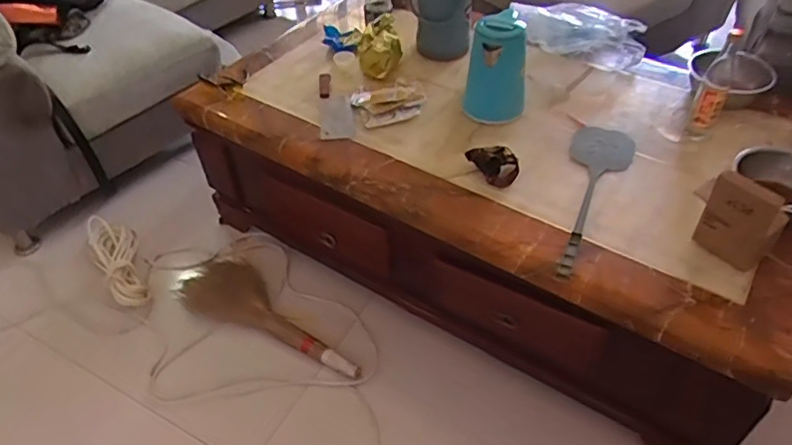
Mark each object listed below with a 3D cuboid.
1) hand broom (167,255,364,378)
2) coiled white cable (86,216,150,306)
[{"bbox_3d":[-0.344,0.248,1.619,0.596,0.045,0.217,24,51,21],"label":"hand broom"},{"bbox_3d":[-0.833,0.103,1.762,0.123,0.059,0.400,-23,50,-21],"label":"coiled white cable"}]

